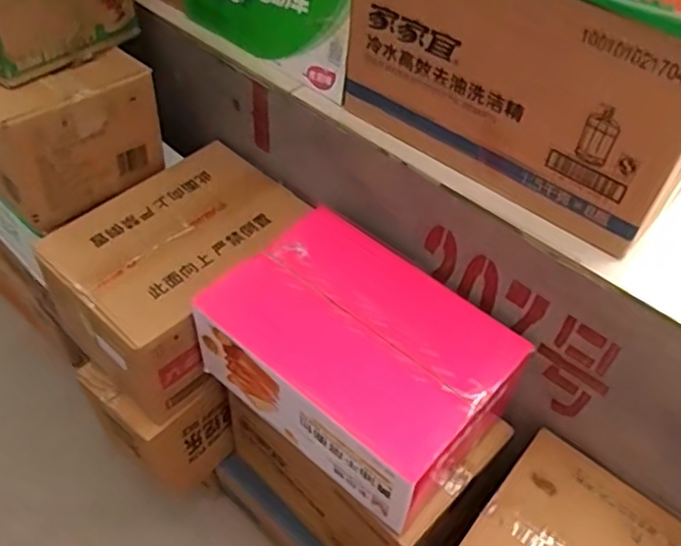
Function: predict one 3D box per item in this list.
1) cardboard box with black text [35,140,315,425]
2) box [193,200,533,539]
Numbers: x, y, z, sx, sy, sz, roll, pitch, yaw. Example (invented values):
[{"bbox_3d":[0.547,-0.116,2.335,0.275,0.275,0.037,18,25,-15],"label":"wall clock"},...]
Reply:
[{"bbox_3d":[-0.251,0.003,1.075,0.283,0.213,0.356,36,55,28],"label":"cardboard box with black text"},{"bbox_3d":[0.024,0.115,0.927,0.383,0.172,0.265,34,54,27],"label":"box"}]

